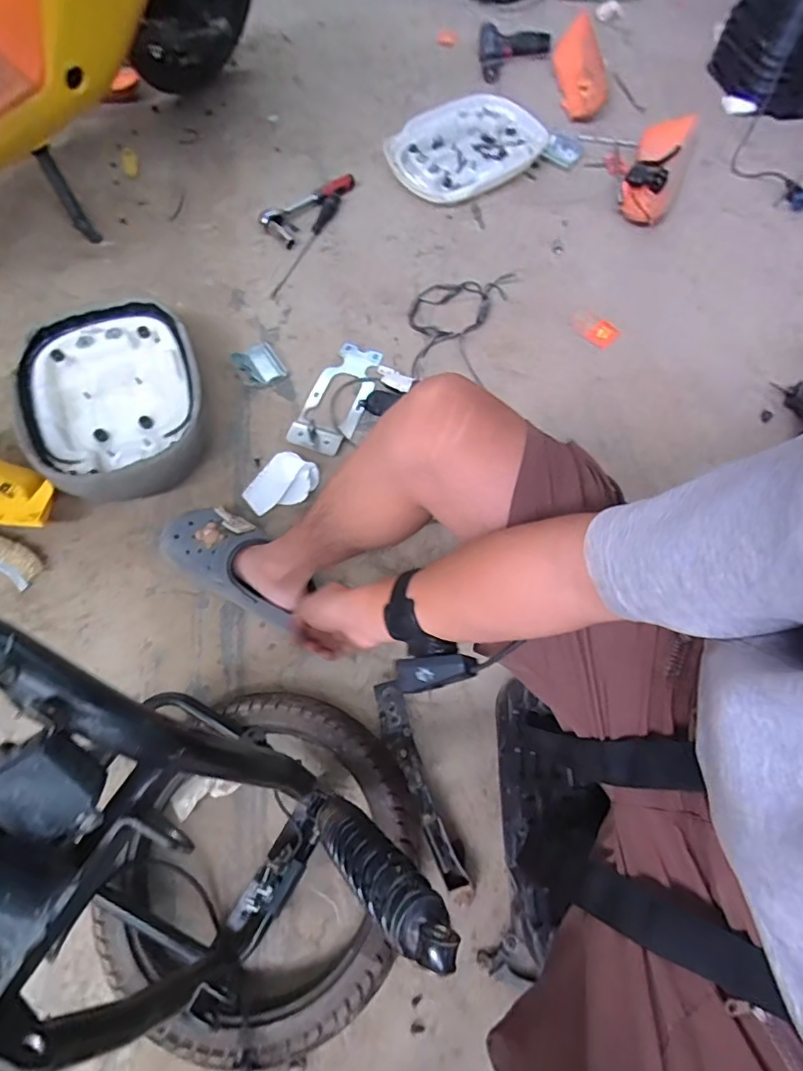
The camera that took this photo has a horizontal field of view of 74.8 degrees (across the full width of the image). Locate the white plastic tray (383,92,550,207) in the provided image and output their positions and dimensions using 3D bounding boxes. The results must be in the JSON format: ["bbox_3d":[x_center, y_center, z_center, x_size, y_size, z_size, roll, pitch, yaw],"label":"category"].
[{"bbox_3d":[0.145,-0.967,1.291,0.399,0.050,0.313,-38,73,-17],"label":"white plastic tray"}]

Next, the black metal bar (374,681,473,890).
[{"bbox_3d":[0.022,0.320,0.681,0.048,0.042,0.241,-19,68,-11],"label":"black metal bar"}]

